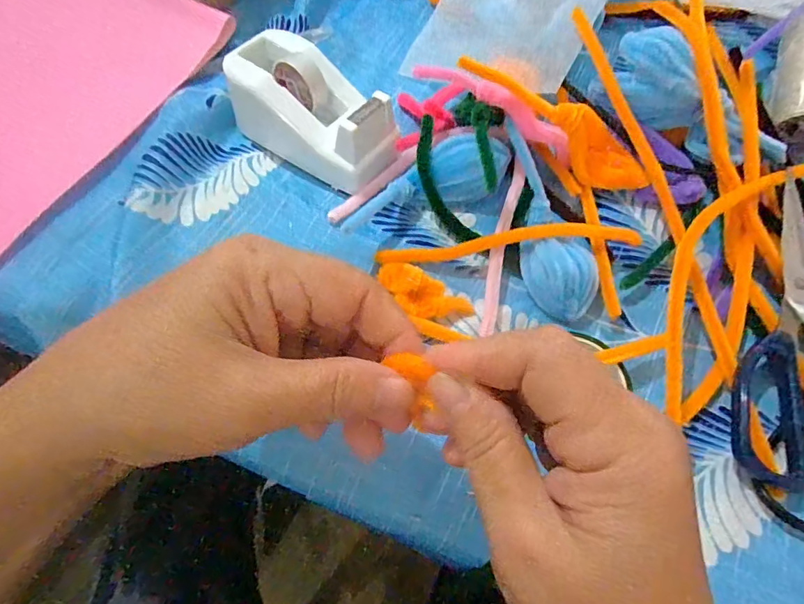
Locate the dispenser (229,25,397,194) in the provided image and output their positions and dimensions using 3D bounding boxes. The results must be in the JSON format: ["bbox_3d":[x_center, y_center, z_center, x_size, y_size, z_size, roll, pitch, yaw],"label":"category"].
[{"bbox_3d":[-0.052,-0.113,0.283,0.102,0.042,0.057,34,67,13],"label":"dispenser"}]

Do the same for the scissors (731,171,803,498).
[{"bbox_3d":[0.214,0.013,0.248,0.074,0.009,0.175,18,63,6],"label":"scissors"}]

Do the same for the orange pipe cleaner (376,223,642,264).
[{"bbox_3d":[0.060,-0.033,0.264,0.146,0.012,0.013,-5,63,-6],"label":"orange pipe cleaner"}]

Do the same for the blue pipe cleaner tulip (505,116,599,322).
[{"bbox_3d":[0.083,-0.045,0.264,0.039,0.025,0.110,-2,63,-4],"label":"blue pipe cleaner tulip"}]

